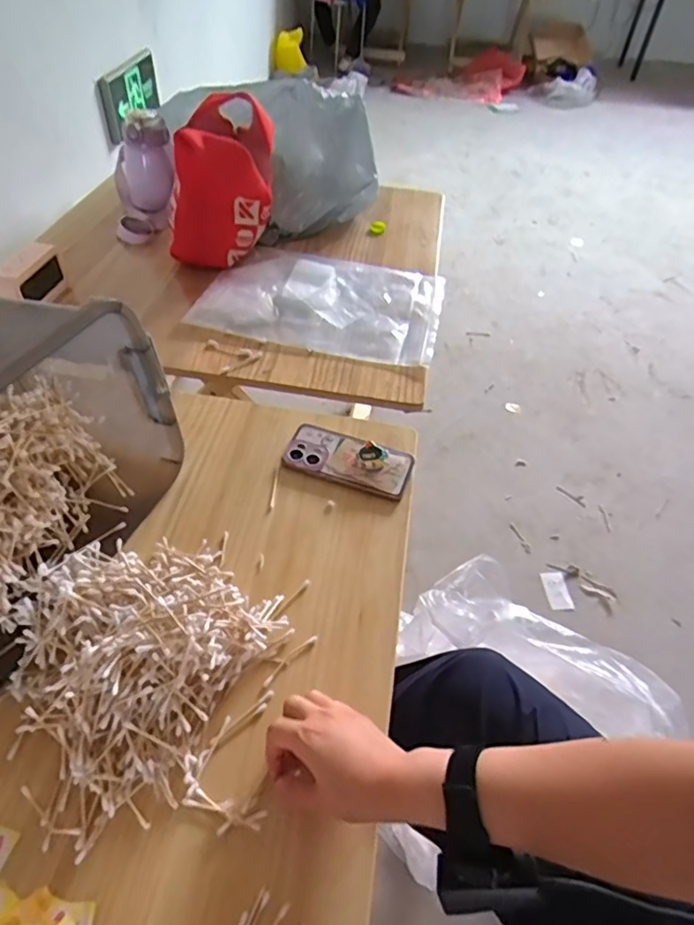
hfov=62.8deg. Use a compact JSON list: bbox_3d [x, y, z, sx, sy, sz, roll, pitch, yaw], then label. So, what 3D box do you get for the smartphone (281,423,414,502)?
[{"bbox_3d":[0.002,-0.006,0.742,0.162,0.027,0.083,18,50,10],"label":"smartphone"}]

